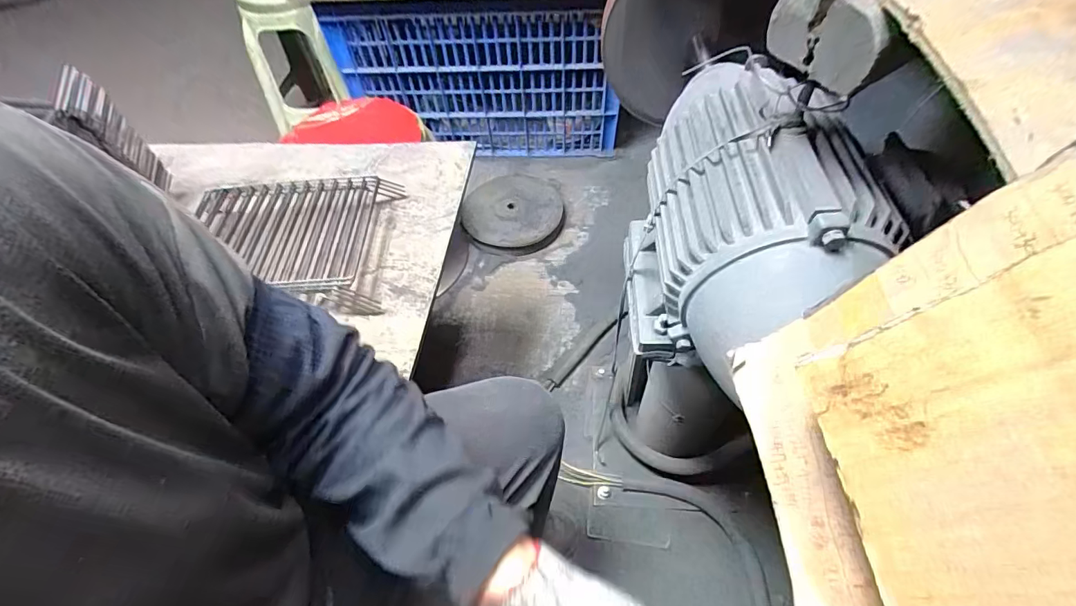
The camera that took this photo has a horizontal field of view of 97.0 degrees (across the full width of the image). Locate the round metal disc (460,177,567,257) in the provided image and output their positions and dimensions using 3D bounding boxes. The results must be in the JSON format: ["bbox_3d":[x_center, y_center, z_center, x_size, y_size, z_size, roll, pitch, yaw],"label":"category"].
[{"bbox_3d":[-0.068,-0.266,1.368,0.286,0.053,0.325,-5,54,1],"label":"round metal disc"}]

